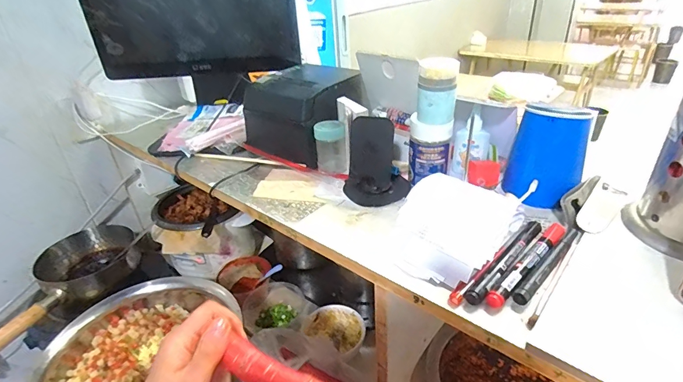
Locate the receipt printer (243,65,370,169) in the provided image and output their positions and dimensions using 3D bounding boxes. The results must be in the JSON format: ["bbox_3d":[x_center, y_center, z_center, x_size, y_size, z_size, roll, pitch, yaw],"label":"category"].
[{"bbox_3d":[-0.061,-0.138,0.660,0.164,0.109,0.151,21,39,36],"label":"receipt printer"}]

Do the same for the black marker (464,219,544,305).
[{"bbox_3d":[0.170,0.068,0.394,0.015,0.010,0.146,24,41,39],"label":"black marker"}]

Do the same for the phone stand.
[{"bbox_3d":[0.046,-0.036,0.513,0.086,0.104,0.059,-2,31,3],"label":"phone stand"}]

